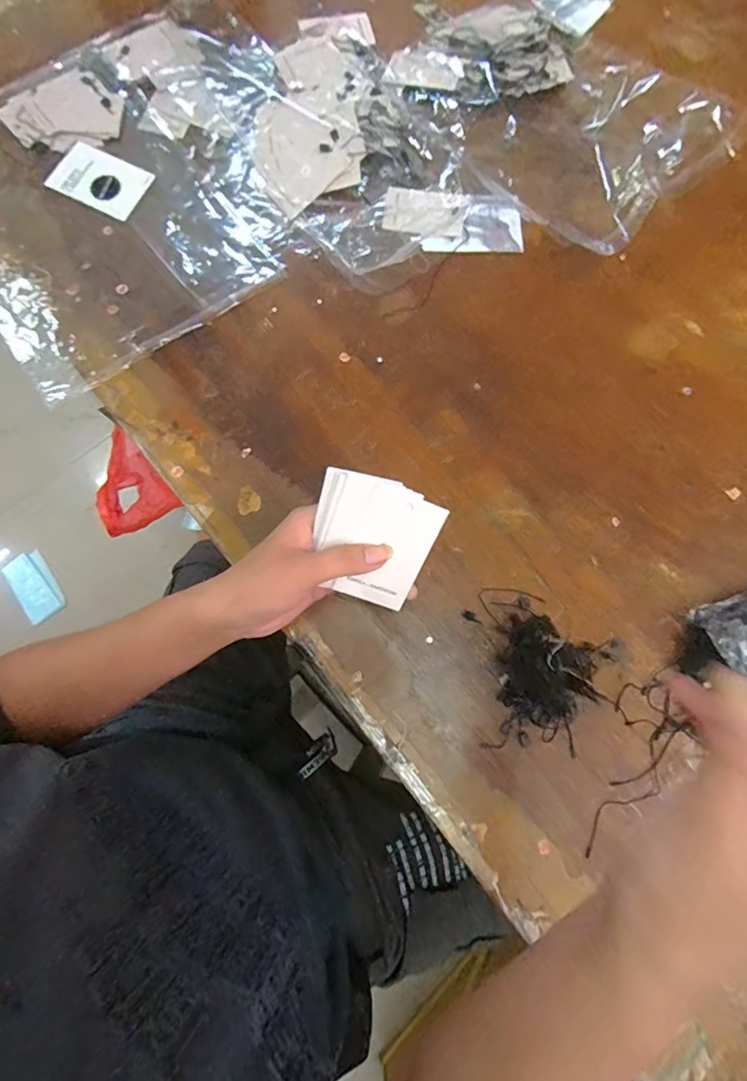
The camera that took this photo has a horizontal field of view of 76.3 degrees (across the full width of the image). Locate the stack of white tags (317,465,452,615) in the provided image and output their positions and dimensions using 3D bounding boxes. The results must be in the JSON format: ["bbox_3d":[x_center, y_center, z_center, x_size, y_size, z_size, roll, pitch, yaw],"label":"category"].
[{"bbox_3d":[-0.002,0.001,0.315,0.080,0.007,0.082,18,110,-9],"label":"stack of white tags"}]

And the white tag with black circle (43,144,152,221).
[{"bbox_3d":[-0.273,-0.361,0.476,0.089,0.007,0.058,25,82,0],"label":"white tag with black circle"}]

